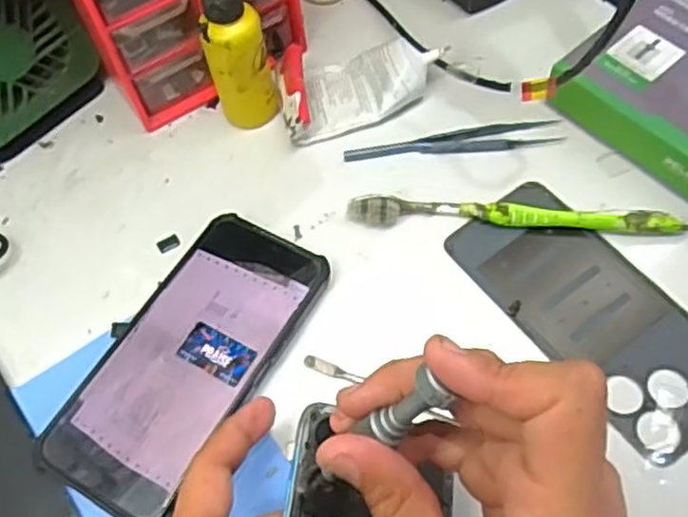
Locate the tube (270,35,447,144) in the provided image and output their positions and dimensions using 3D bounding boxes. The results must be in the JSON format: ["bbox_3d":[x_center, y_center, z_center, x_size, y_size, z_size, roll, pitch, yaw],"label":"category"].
[{"bbox_3d":[0.009,-0.115,0.452,0.102,0.029,0.059,-16,59,-5],"label":"tube"}]

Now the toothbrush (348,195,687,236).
[{"bbox_3d":[0.096,-0.024,0.404,0.184,0.014,0.014,3,59,6],"label":"toothbrush"}]

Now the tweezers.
[{"bbox_3d":[0.066,-0.073,0.436,0.129,0.004,0.021,-5,59,1],"label":"tweezers"}]

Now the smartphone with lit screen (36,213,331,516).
[{"bbox_3d":[-0.080,0.052,0.374,0.079,0.014,0.162,25,64,18],"label":"smartphone with lit screen"}]

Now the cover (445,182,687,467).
[{"bbox_3d":[0.132,0.026,0.381,0.072,0.004,0.161,-33,62,-15],"label":"cover"}]

